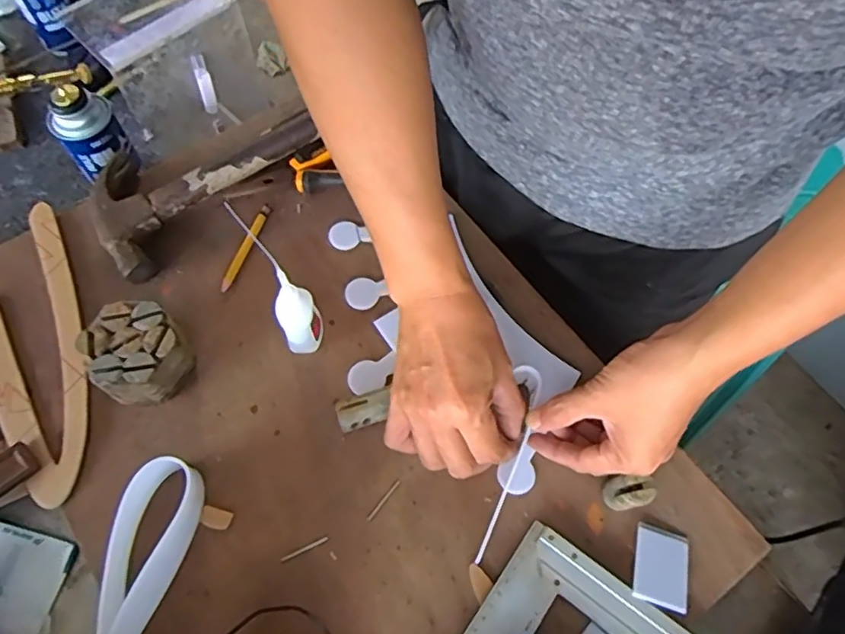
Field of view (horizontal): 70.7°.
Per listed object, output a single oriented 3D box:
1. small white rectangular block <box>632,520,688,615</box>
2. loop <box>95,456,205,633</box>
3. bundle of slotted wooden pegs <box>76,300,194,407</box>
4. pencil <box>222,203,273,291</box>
[{"bbox_3d":[0.178,0.184,0.443,0.040,0.004,0.055,21,58,-1],"label":"small white rectangular block"},{"bbox_3d":[-0.201,0.168,0.429,0.049,0.041,0.131,18,66,6],"label":"loop"},{"bbox_3d":[-0.228,0.030,0.483,0.069,0.053,0.071,1,64,-3],"label":"bundle of slotted wooden pegs"},{"bbox_3d":[-0.164,-0.065,0.550,0.010,0.005,0.093,17,65,5],"label":"pencil"}]

